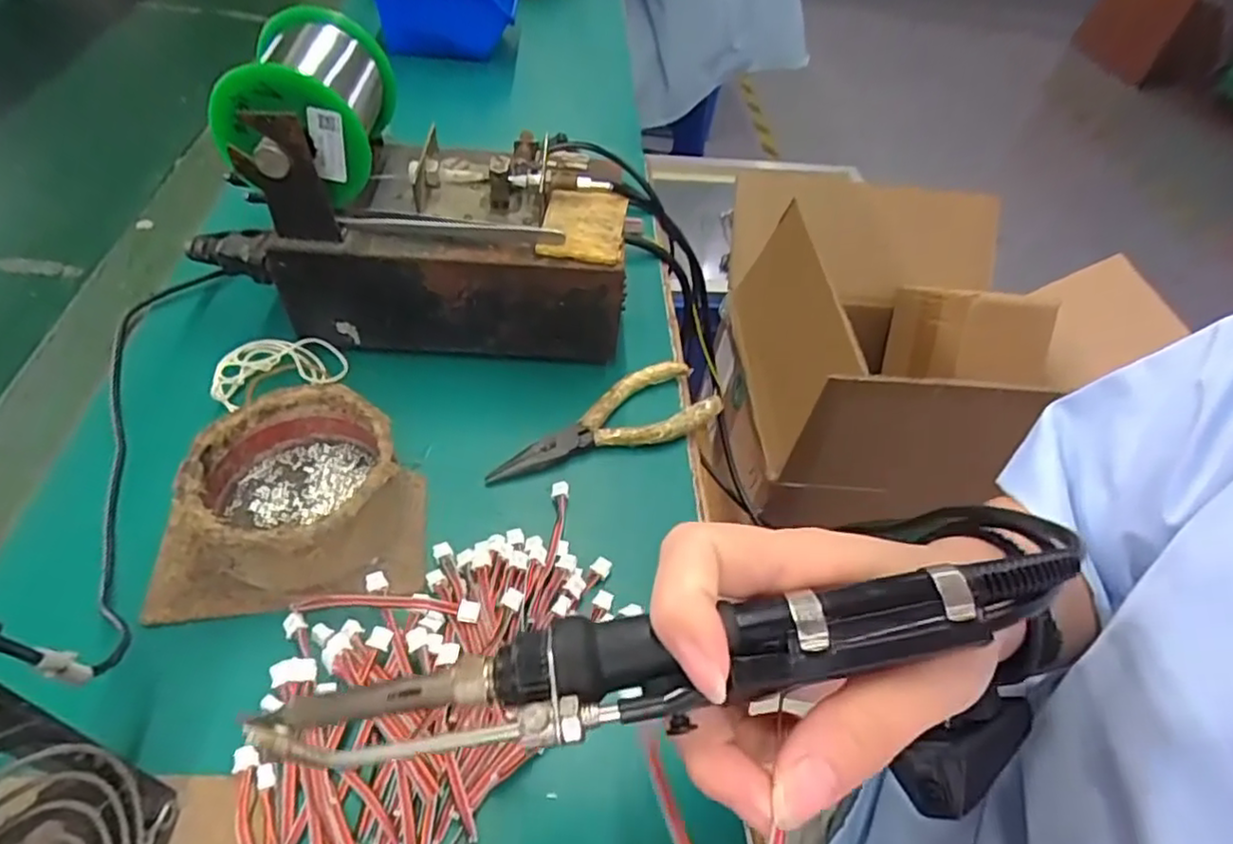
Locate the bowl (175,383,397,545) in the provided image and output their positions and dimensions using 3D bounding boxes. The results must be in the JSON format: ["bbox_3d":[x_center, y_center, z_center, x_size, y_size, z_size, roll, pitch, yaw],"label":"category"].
[{"bbox_3d":[-0.139,0.027,0.292,0.083,0.040,0.082,-10,51,-15],"label":"bowl"}]

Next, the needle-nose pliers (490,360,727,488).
[{"bbox_3d":[-0.004,0.005,0.352,0.131,0.012,0.046,-26,56,-26],"label":"needle-nose pliers"}]

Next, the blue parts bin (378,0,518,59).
[{"bbox_3d":[-0.164,-0.405,0.649,0.131,0.064,0.113,6,49,-1],"label":"blue parts bin"}]

